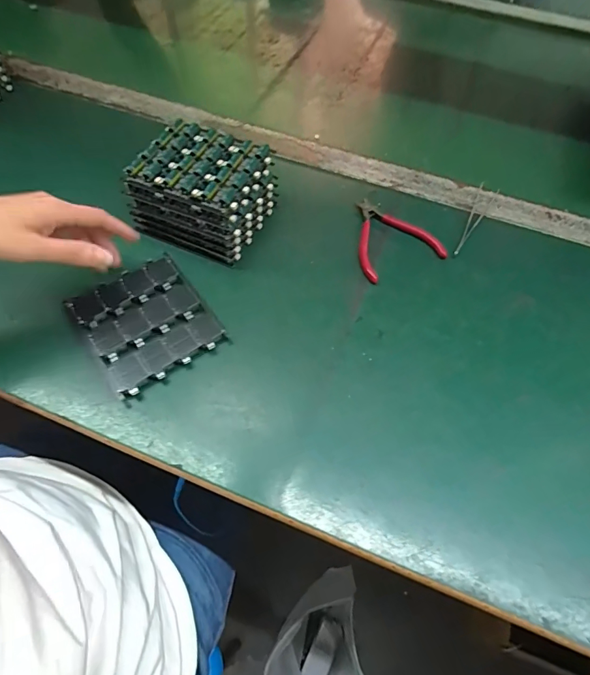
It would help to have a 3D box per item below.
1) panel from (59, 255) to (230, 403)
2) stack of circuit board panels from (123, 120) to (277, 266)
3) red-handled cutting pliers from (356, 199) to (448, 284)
[{"bbox_3d":[-0.140,-0.017,0.390,0.106,0.010,0.121,-32,66,-19],"label":"panel"},{"bbox_3d":[-0.096,-0.157,0.441,0.126,0.066,0.112,22,61,10],"label":"stack of circuit board panels"},{"bbox_3d":[0.103,-0.114,0.457,0.094,0.009,0.100,-20,63,-14],"label":"red-handled cutting pliers"}]

